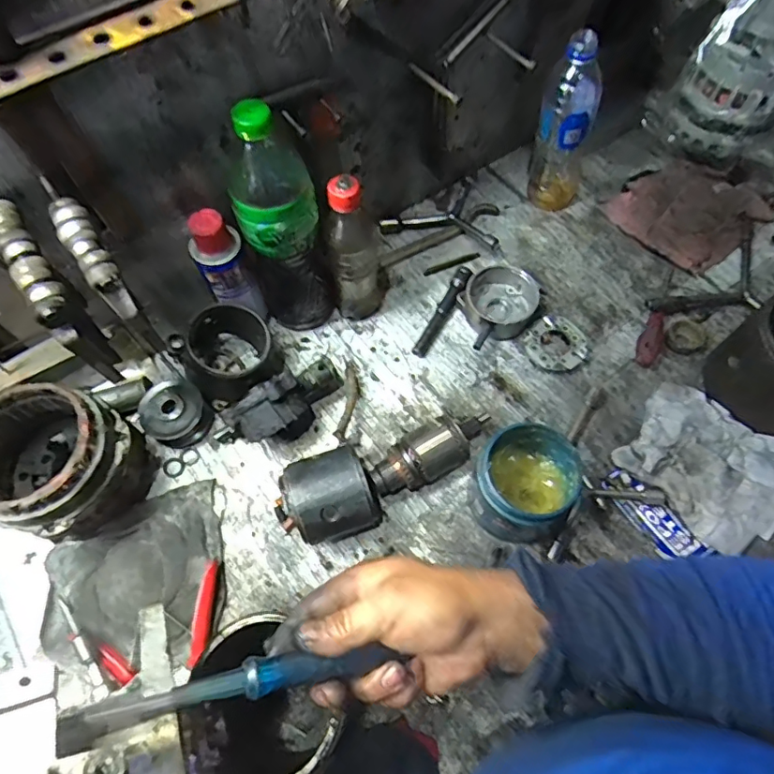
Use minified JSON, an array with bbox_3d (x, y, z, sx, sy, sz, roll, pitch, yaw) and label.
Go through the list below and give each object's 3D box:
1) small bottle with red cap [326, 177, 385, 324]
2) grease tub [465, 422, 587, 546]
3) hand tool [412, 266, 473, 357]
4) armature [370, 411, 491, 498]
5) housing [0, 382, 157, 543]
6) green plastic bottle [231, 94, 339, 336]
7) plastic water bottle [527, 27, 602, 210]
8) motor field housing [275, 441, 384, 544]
[{"bbox_3d":[-0.035,-0.145,0.573,0.053,0.190,0.056,-2,63,0],"label":"small bottle with red cap"},{"bbox_3d":[0.127,0.092,0.501,0.086,0.096,0.088,0,63,1],"label":"grease tub"},{"bbox_3d":[0.067,-0.091,0.637,0.020,0.021,0.127,26,66,13],"label":"hand tool"},{"bbox_3d":[0.049,0.067,0.547,0.136,0.054,0.049,-34,68,-15],"label":"armature"},{"bbox_3d":[-0.309,0.073,0.514,0.125,0.122,0.119,0,63,1],"label":"housing"},{"bbox_3d":[-0.104,-0.153,0.530,0.078,0.258,0.066,-15,64,-7],"label":"green plastic bottle"},{"bbox_3d":[0.215,-0.312,0.638,0.069,0.208,0.078,16,64,9],"label":"plastic water bottle"},{"bbox_3d":[-0.055,0.111,0.515,0.090,0.084,0.080,-17,64,-8],"label":"motor field housing"}]

